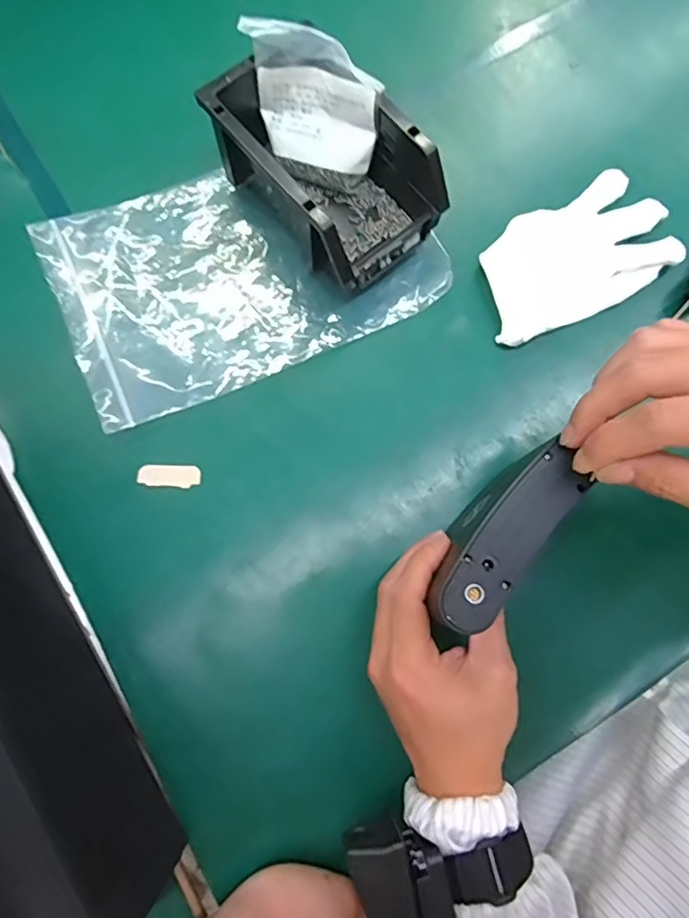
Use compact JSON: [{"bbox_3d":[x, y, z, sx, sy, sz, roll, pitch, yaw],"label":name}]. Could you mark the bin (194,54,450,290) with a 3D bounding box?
[{"bbox_3d":[-0.016,-0.212,0.396,0.098,0.075,0.164,-39,81,-10],"label":"bin"}]

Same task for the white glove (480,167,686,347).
[{"bbox_3d":[0.178,-0.156,0.418,0.154,0.017,0.091,-30,79,-8],"label":"white glove"}]

